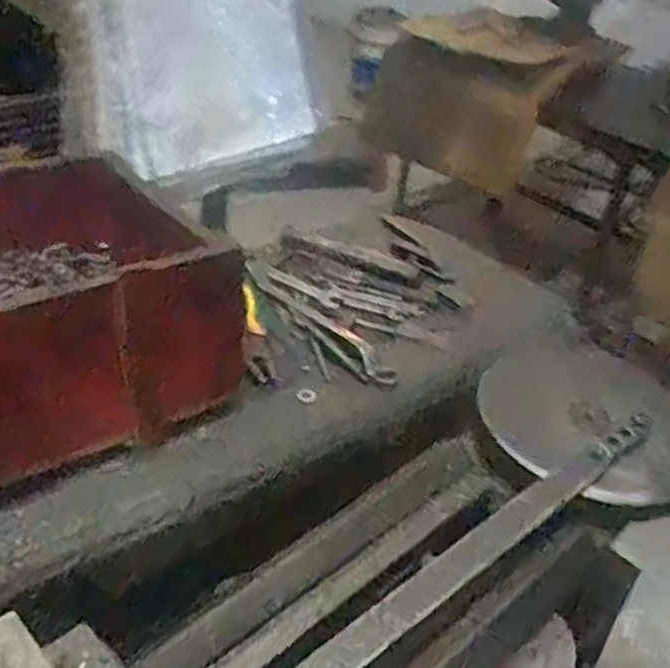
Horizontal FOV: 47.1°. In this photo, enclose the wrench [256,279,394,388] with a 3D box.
[{"bbox_3d":[-0.010,-0.011,0.804,0.030,0.008,0.230,-21,43,-31],"label":"wrench"}]

